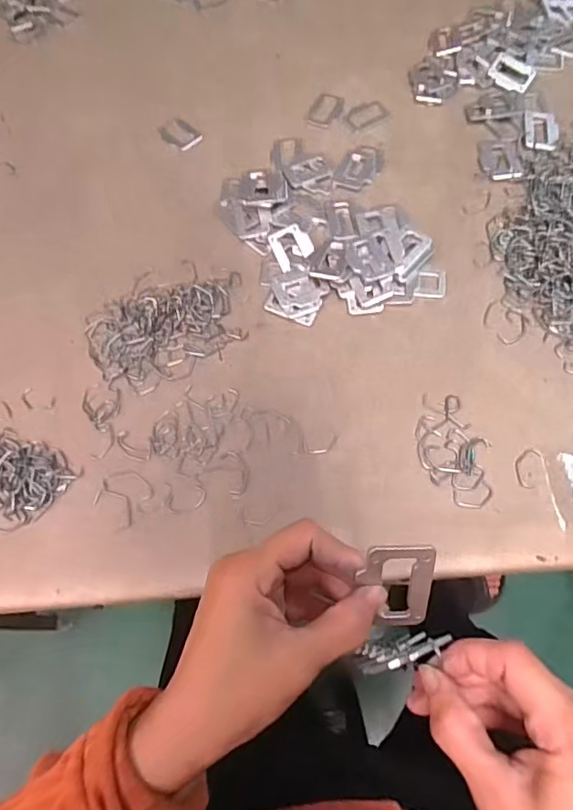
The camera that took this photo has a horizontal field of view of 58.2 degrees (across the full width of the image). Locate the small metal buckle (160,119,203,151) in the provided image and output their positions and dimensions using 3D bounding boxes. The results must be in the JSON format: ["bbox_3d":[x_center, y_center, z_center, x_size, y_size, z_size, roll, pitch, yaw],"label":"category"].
[{"bbox_3d":[-0.124,-0.317,0.604,0.037,0.012,0.046,-38,68,-14],"label":"small metal buckle"}]

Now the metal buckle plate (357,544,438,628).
[{"bbox_3d":[0.055,0.089,0.253,0.033,0.048,0.004,1,23,-1],"label":"metal buckle plate"}]

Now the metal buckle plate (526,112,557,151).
[{"bbox_3d":[0.281,-0.304,0.569,0.034,0.004,0.059,8,65,7],"label":"metal buckle plate"}]

